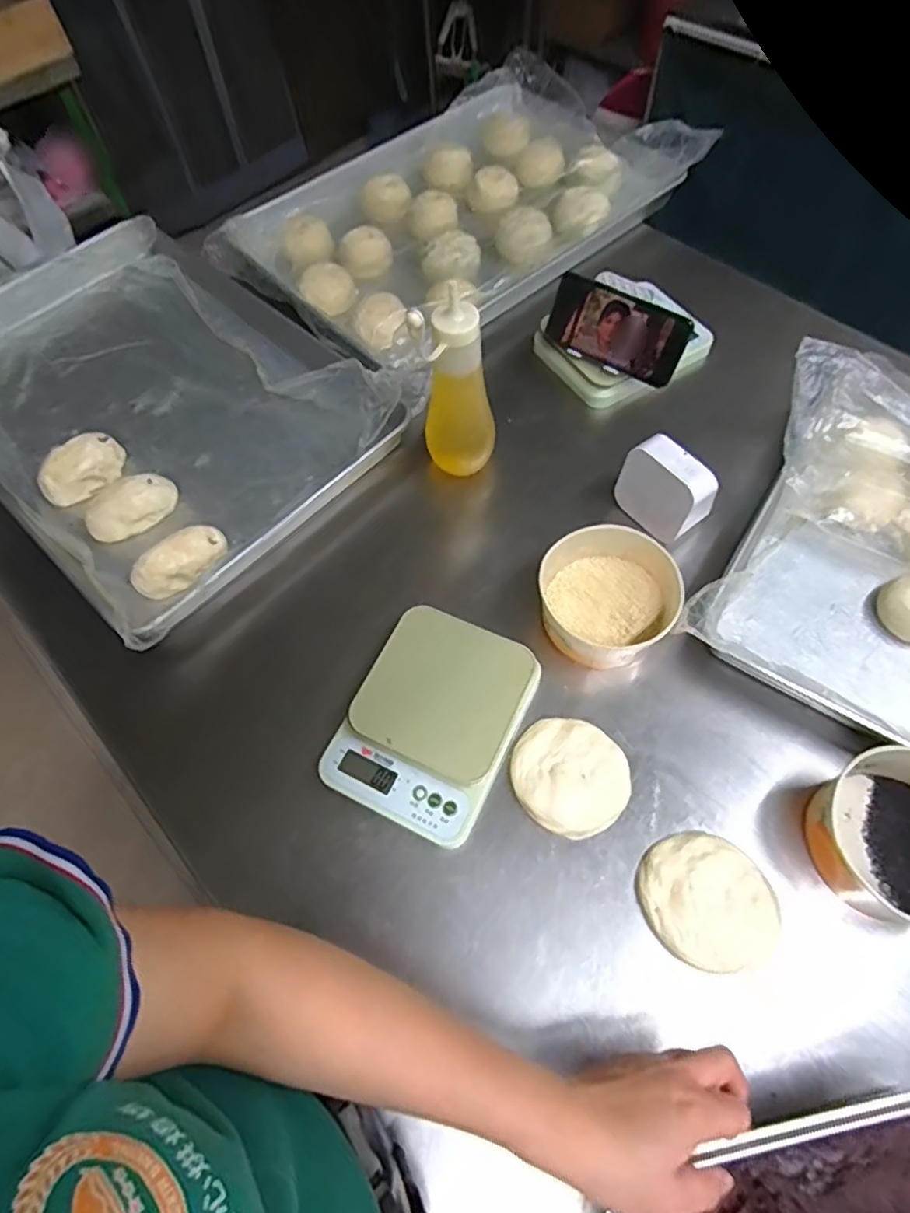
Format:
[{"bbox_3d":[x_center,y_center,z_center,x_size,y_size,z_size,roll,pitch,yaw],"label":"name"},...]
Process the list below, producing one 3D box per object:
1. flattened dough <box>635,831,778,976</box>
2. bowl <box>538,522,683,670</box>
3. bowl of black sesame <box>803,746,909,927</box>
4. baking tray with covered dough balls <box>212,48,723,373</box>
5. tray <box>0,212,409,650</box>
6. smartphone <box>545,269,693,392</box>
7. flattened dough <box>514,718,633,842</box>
[{"bbox_3d":[0.205,0.240,0.500,0.095,0.014,0.106,-38,67,-17],"label":"flattened dough"},{"bbox_3d":[0.149,-0.011,0.606,0.128,0.064,0.129,-1,62,2],"label":"bowl"},{"bbox_3d":[0.360,0.185,0.492,0.129,0.064,0.123,-1,62,2],"label":"bowl of black sesame"},{"bbox_3d":[0.004,-0.594,0.915,0.620,0.067,0.420,-38,66,-17],"label":"baking tray with covered dough balls"},{"bbox_3d":[-0.391,-0.268,0.755,0.618,0.081,0.394,39,70,20],"label":"tray"},{"bbox_3d":[0.187,-0.320,0.720,0.162,0.080,0.015,30,43,15],"label":"smartphone"},{"bbox_3d":[0.103,0.151,0.552,0.097,0.017,0.102,-1,62,2],"label":"flattened dough"}]

